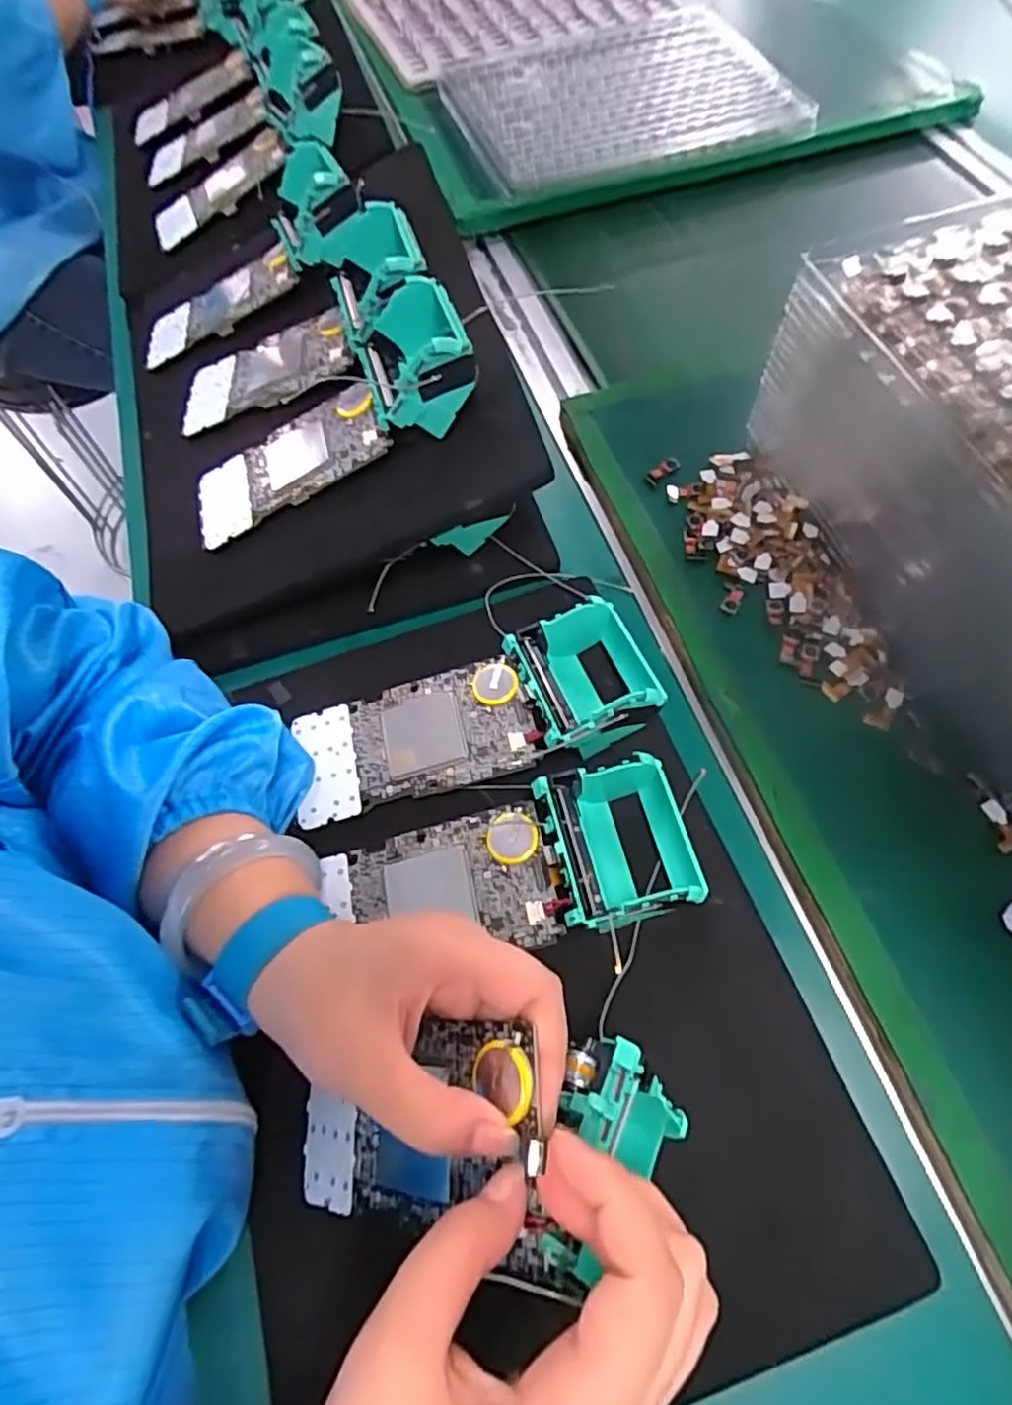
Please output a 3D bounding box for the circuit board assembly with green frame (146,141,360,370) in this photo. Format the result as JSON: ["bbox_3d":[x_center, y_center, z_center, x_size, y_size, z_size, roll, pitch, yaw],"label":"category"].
[{"bbox_3d":[-0.179,-0.301,0.464,0.194,0.041,0.078,-20,59,25],"label":"circuit board assembly with green frame"}]

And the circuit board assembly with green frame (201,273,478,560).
[{"bbox_3d":[-0.104,-0.158,0.385,0.195,0.042,0.075,-27,61,19],"label":"circuit board assembly with green frame"}]

